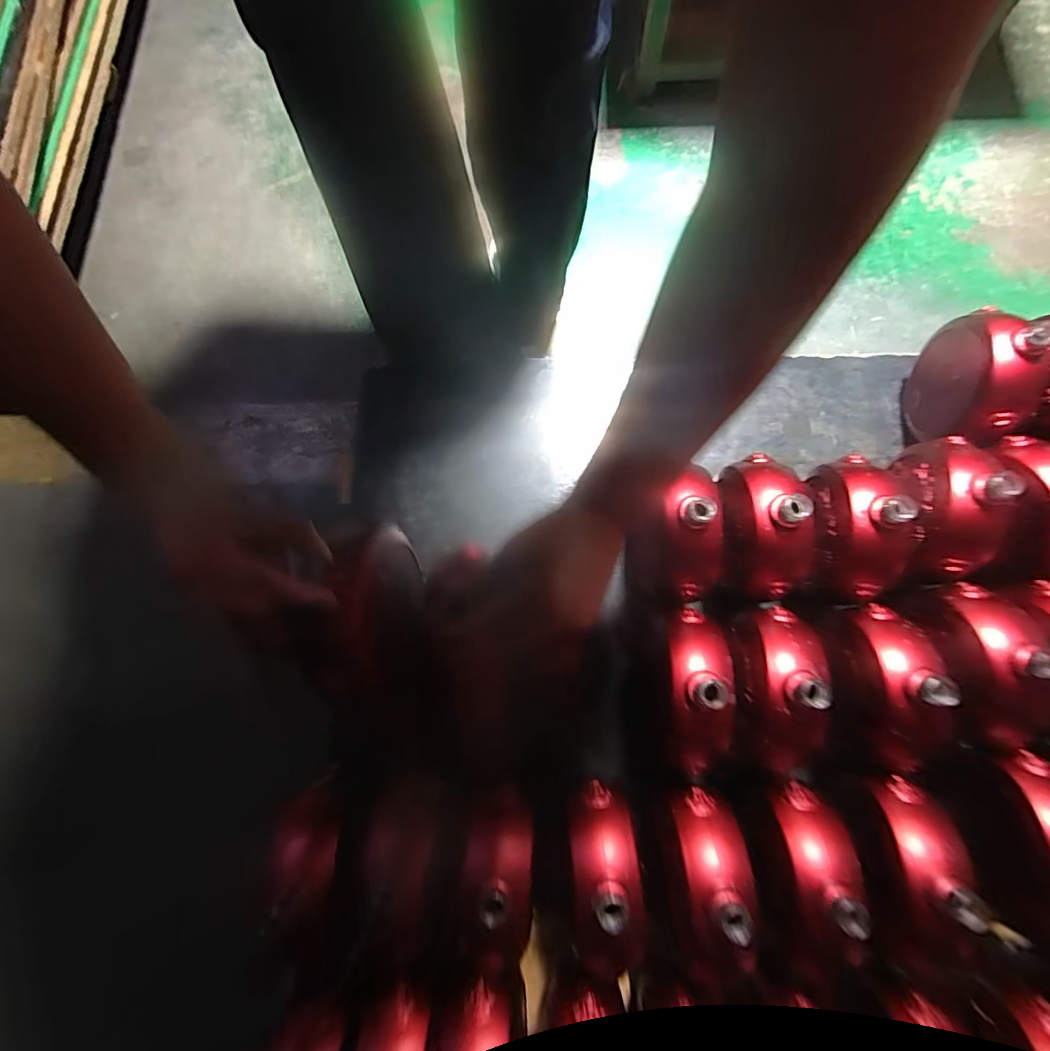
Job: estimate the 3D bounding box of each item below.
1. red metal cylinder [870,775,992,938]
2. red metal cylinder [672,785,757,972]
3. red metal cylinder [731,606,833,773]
[{"bbox_3d":[0.312,0.251,0.404,0.044,0.040,0.105,4,43,2],"label":"red metal cylinder"},{"bbox_3d":[0.147,0.267,0.404,0.047,0.036,0.113,-2,45,1],"label":"red metal cylinder"},{"bbox_3d":[0.218,0.138,0.442,0.063,0.076,0.136,3,79,2],"label":"red metal cylinder"}]

